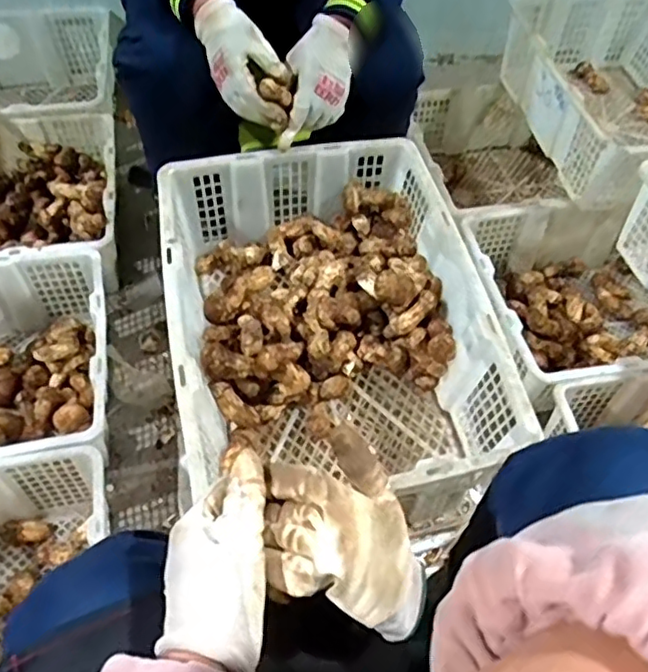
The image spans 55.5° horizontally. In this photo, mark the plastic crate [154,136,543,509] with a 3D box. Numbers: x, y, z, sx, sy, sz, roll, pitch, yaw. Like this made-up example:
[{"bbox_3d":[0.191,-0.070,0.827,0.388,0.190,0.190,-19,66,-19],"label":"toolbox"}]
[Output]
[{"bbox_3d":[-0.001,-0.011,0.778,0.358,0.170,0.467,-10,57,-10],"label":"plastic crate"}]

